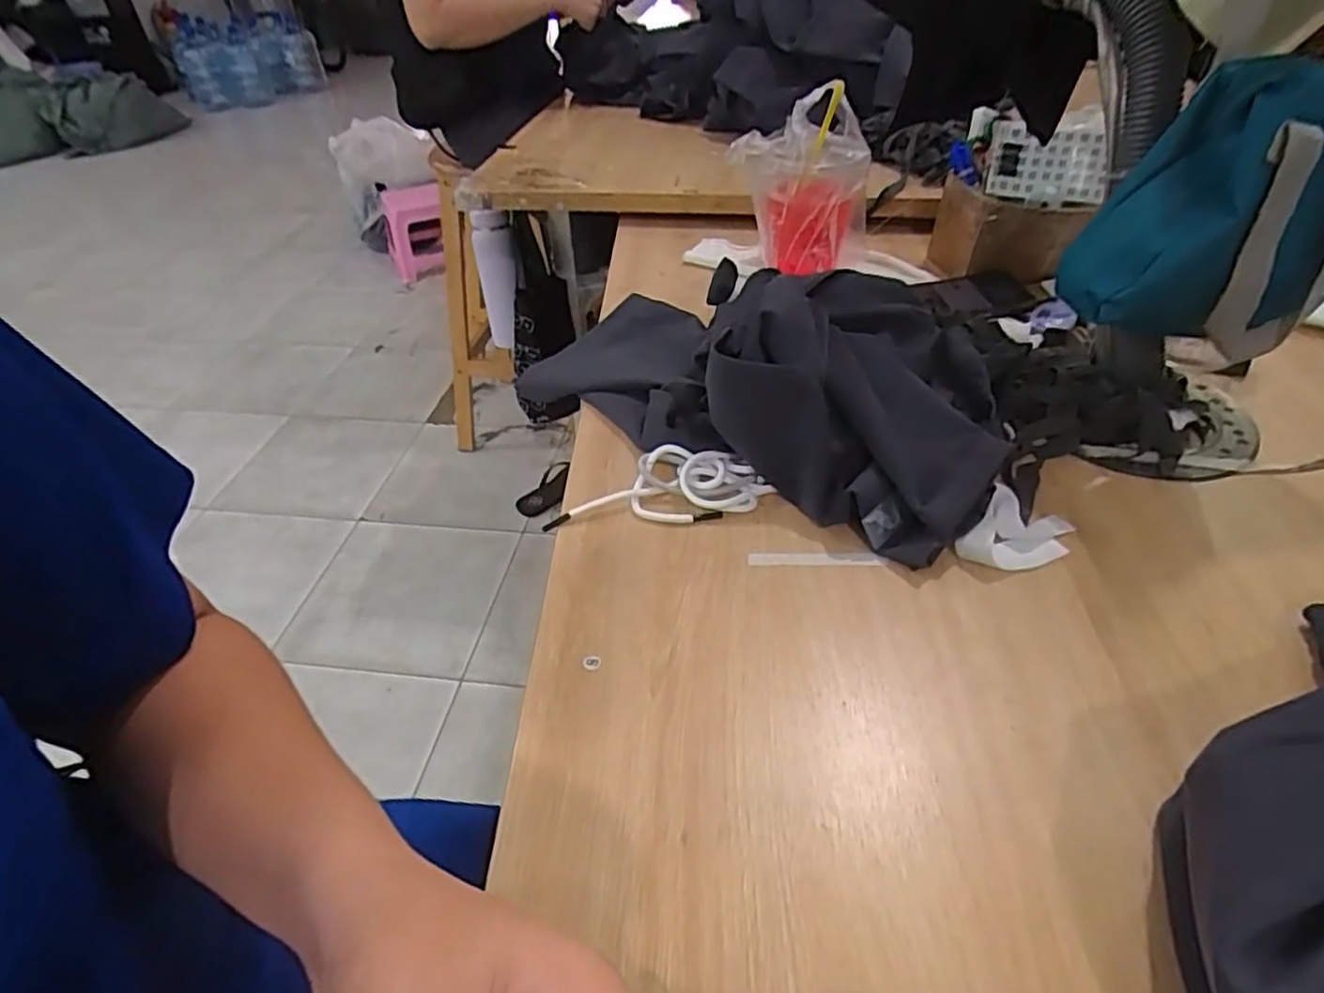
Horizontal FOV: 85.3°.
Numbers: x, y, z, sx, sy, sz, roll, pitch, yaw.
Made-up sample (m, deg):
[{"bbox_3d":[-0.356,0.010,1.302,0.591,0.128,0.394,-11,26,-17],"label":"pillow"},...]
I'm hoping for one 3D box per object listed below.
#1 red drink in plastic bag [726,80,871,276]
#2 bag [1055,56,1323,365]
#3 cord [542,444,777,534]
[{"bbox_3d":[0.160,-0.351,0.818,0.153,0.178,0.101,6,43,10],"label":"red drink in plastic bag"},{"bbox_3d":[0.376,-0.186,0.474,0.160,0.167,0.125,29,50,32],"label":"bag"},{"bbox_3d":[-0.002,-0.009,0.565,0.170,0.026,0.062,-4,42,-1],"label":"cord"}]

